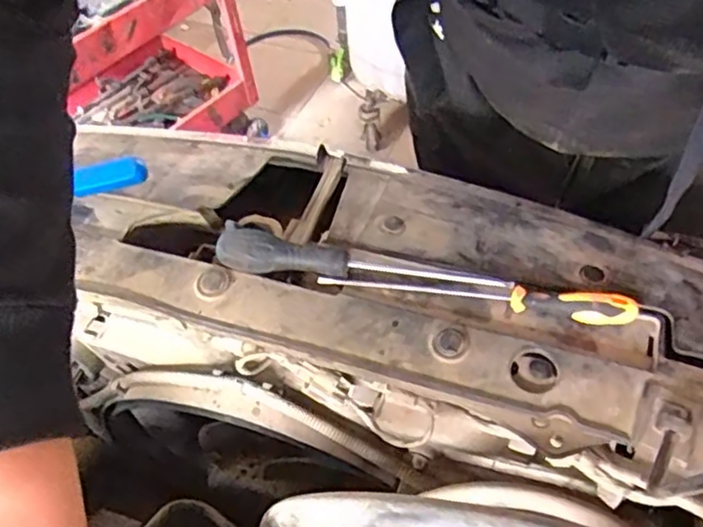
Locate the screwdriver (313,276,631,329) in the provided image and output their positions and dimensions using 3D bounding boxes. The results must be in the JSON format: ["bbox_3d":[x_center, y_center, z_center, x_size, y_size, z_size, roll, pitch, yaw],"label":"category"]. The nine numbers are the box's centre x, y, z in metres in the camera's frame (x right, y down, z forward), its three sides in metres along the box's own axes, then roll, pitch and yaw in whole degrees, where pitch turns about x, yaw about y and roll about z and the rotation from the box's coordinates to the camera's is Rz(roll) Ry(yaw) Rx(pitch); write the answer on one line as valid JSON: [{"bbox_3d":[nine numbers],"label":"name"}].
[{"bbox_3d":[0.087,0.021,0.484,0.227,0.022,0.020,7,52,10],"label":"screwdriver"}]

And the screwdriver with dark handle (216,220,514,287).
[{"bbox_3d":[0.005,-0.004,0.505,0.219,0.031,0.026,5,51,8],"label":"screwdriver with dark handle"}]

